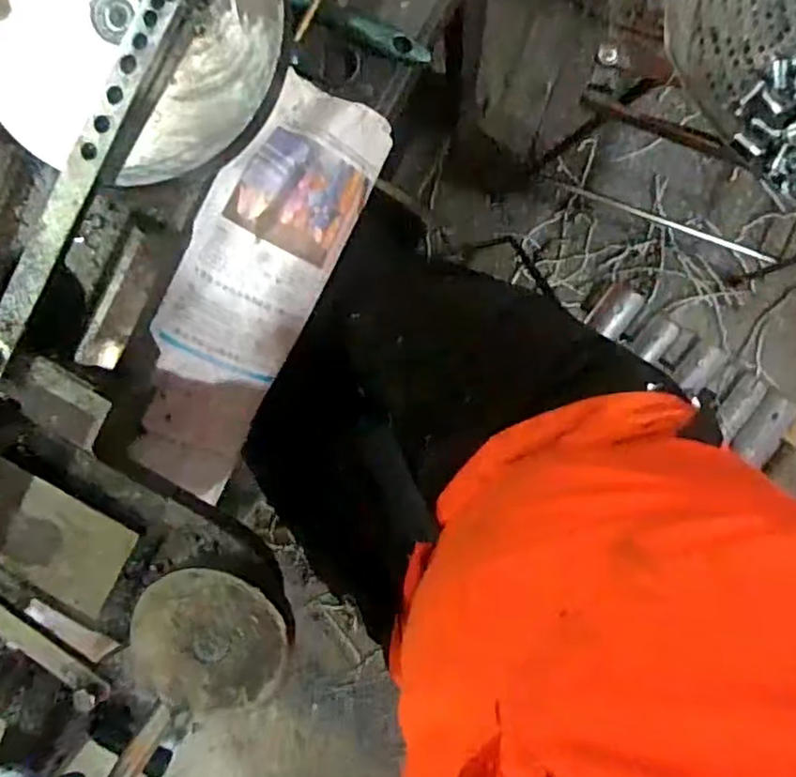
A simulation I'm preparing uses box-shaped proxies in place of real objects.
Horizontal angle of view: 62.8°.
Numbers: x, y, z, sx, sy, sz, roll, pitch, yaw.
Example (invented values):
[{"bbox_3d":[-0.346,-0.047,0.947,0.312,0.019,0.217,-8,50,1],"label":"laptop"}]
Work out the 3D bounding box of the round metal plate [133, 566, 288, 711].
[{"bbox_3d":[-0.119,0.161,0.408,0.095,0.012,0.095,1,98,4],"label":"round metal plate"}]

